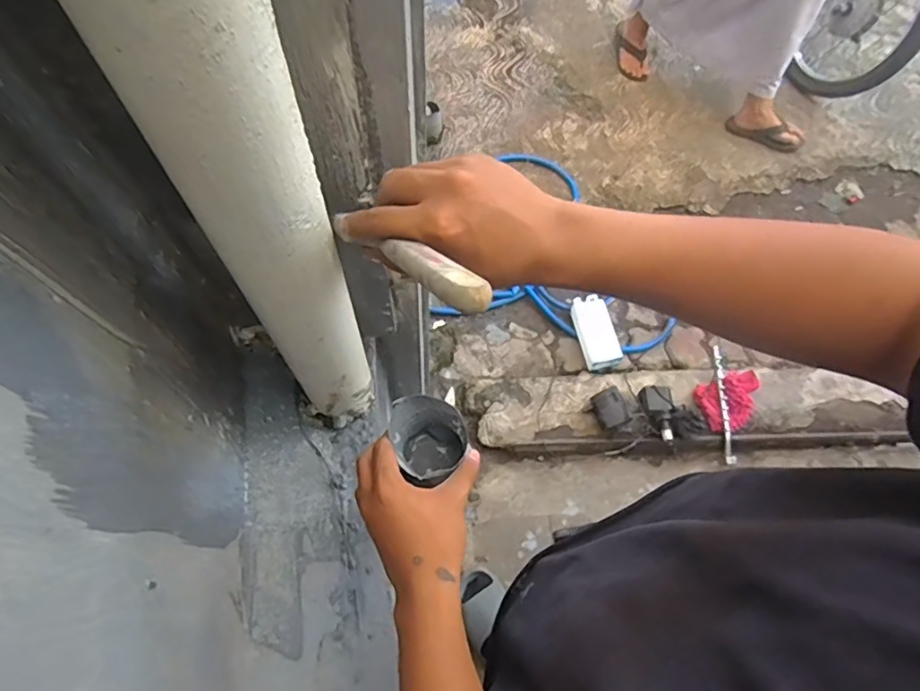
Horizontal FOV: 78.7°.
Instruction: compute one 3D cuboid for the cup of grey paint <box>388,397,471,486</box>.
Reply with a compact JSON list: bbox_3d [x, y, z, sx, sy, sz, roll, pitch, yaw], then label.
[{"bbox_3d":[-0.029,0.090,0.531,0.066,0.066,0.077,-28,71,-13],"label":"cup of grey paint"}]

